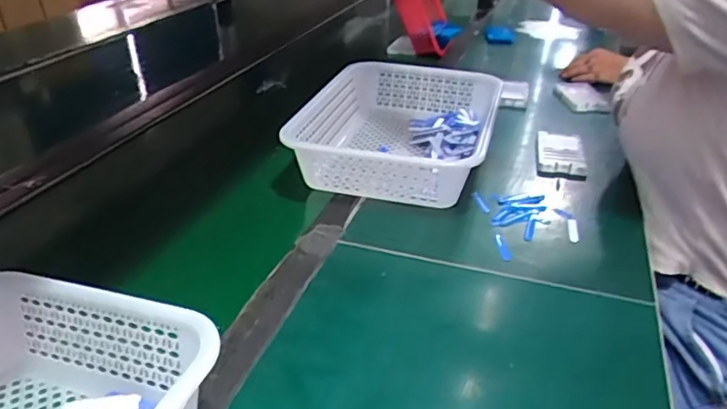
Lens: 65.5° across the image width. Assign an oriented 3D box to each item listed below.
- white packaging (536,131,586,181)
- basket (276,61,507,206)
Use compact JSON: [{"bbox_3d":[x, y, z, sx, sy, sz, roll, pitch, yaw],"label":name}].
[{"bbox_3d":[0.306,-0.080,0.878,0.072,0.014,0.144,7,32,14],"label":"white packaging"},{"bbox_3d":[0.060,-0.121,0.880,0.284,0.089,0.393,7,32,13],"label":"basket"}]

